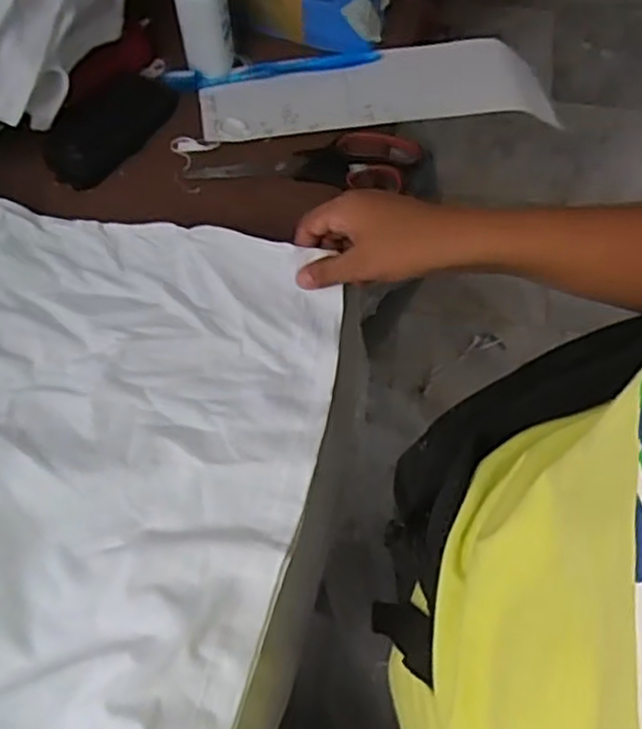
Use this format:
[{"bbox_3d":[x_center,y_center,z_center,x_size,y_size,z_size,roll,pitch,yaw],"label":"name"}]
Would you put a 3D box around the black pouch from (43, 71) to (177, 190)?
[{"bbox_3d":[-0.167,-0.194,0.567,0.049,0.030,0.114,30,70,13],"label":"black pouch"}]

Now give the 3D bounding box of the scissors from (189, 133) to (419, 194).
[{"bbox_3d":[-0.015,-0.164,0.563,0.182,0.015,0.053,-3,66,-1],"label":"scissors"}]

